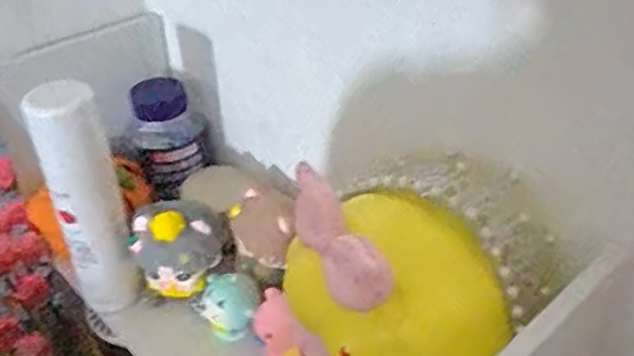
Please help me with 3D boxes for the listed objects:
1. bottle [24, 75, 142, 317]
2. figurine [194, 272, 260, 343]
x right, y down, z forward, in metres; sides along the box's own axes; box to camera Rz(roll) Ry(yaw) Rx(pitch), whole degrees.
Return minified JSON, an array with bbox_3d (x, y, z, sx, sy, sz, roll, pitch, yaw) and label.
[{"bbox_3d":[-0.158,0.020,0.451,0.044,0.181,0.038,-20,40,-23],"label":"bottle"},{"bbox_3d":[-0.065,0.090,0.471,0.045,0.043,0.036,-10,37,-12],"label":"figurine"}]

